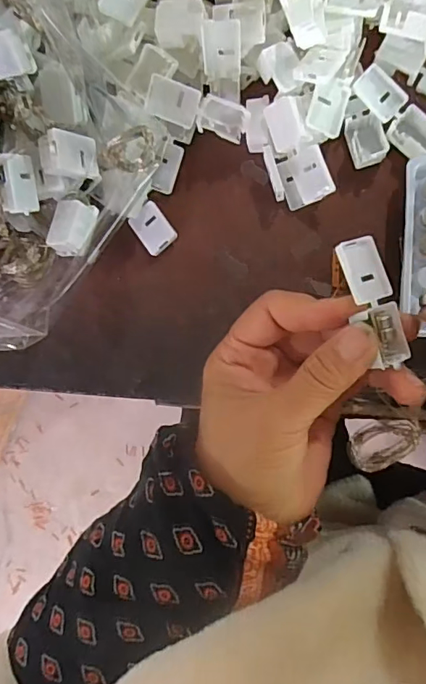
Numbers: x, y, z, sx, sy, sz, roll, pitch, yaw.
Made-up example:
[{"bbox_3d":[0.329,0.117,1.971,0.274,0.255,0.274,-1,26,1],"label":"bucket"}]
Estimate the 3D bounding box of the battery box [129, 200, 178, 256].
[{"bbox_3d":[-0.035,-0.066,0.292,0.020,0.006,0.027,-38,87,7],"label":"battery box"}]

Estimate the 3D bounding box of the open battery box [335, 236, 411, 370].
[{"bbox_3d":[0.068,-0.017,0.216,0.021,0.013,0.056,-19,88,-25],"label":"open battery box"}]

